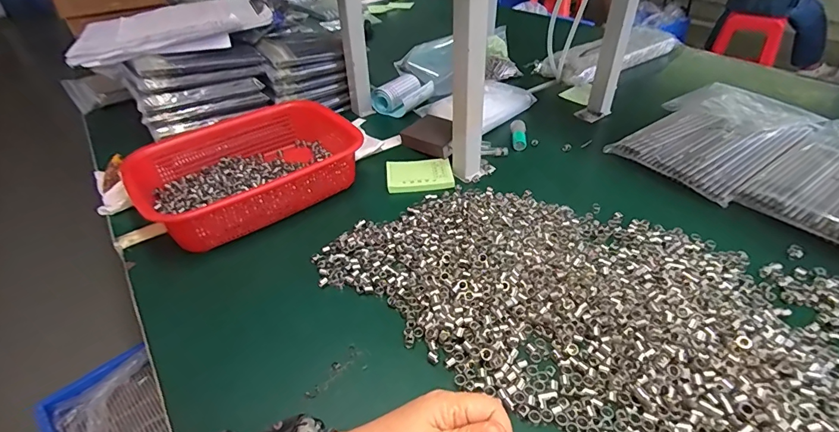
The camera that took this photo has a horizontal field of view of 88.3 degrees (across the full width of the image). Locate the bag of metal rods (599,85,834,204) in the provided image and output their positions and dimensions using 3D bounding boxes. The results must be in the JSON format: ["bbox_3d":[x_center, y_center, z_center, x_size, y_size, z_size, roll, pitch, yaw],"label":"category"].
[{"bbox_3d":[0.480,-0.142,0.702,0.333,0.020,0.203,-29,45,-28],"label":"bag of metal rods"}]

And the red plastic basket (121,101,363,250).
[{"bbox_3d":[-0.225,-0.067,0.602,0.302,0.069,0.211,-26,44,-25],"label":"red plastic basket"}]

